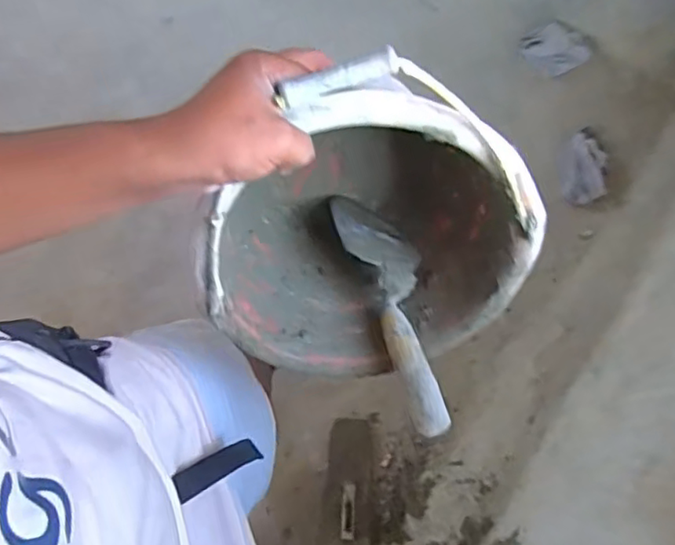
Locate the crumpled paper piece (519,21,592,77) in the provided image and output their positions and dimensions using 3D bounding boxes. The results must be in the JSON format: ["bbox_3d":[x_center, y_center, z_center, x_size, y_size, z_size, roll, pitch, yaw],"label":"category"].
[{"bbox_3d":[0.577,-0.591,1.612,0.163,0.033,0.114,36,117,4],"label":"crumpled paper piece"}]

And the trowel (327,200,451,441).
[{"bbox_3d":[0.062,0.025,0.611,0.072,0.067,0.268,-19,72,-7],"label":"trowel"}]

